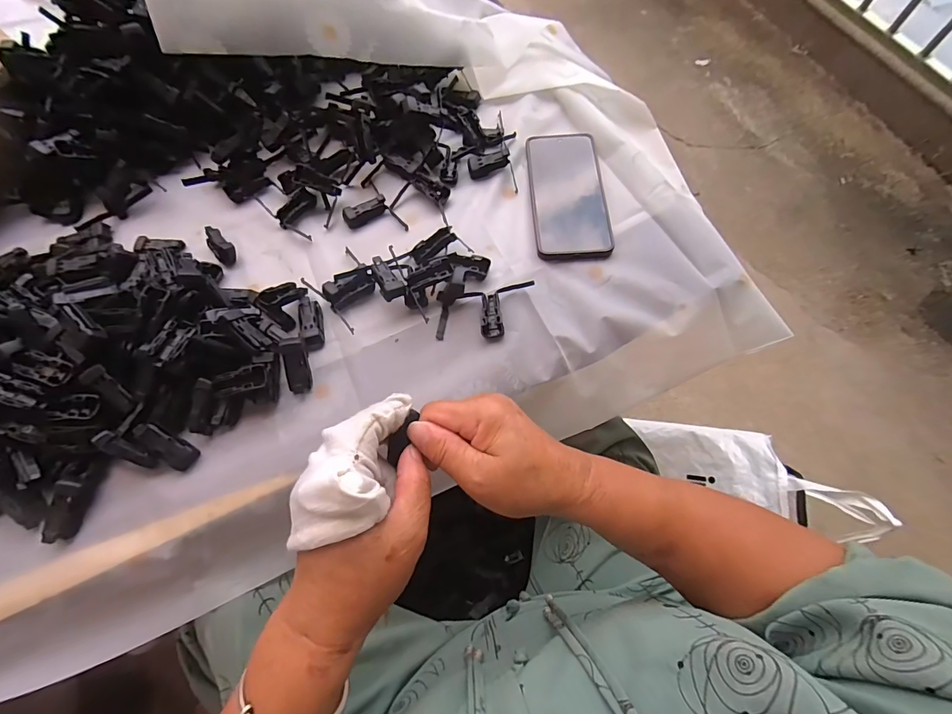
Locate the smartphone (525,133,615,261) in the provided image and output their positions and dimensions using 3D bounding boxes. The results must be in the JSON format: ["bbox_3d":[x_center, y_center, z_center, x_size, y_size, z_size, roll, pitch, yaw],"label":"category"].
[{"bbox_3d":[0.099,-0.178,0.464,0.079,0.013,0.167,-2,67,1],"label":"smartphone"}]

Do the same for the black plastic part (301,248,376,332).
[{"bbox_3d":[-0.125,-0.068,0.416,0.056,0.022,0.081,-42,72,-15],"label":"black plastic part"}]

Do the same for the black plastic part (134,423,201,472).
[{"bbox_3d":[-0.258,0.074,0.353,0.051,0.010,0.020,42,72,-15],"label":"black plastic part"}]

